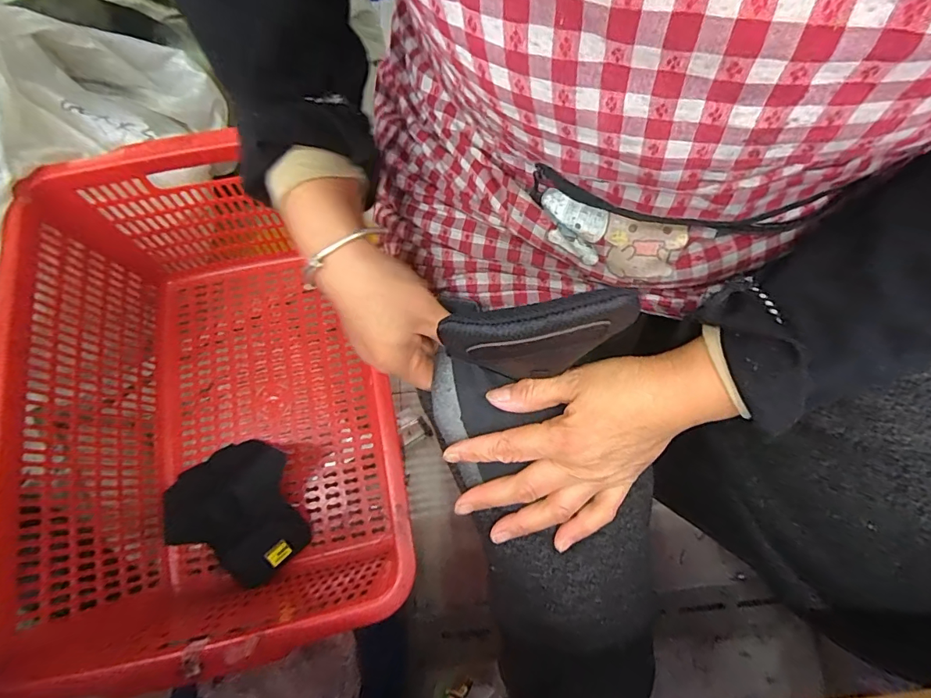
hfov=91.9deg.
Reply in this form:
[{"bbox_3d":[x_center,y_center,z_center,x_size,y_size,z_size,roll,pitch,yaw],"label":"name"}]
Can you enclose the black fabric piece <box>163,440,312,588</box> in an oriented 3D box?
[{"bbox_3d":[-0.300,0.203,0.612,0.186,0.112,0.142,39,78,8],"label":"black fabric piece"}]

